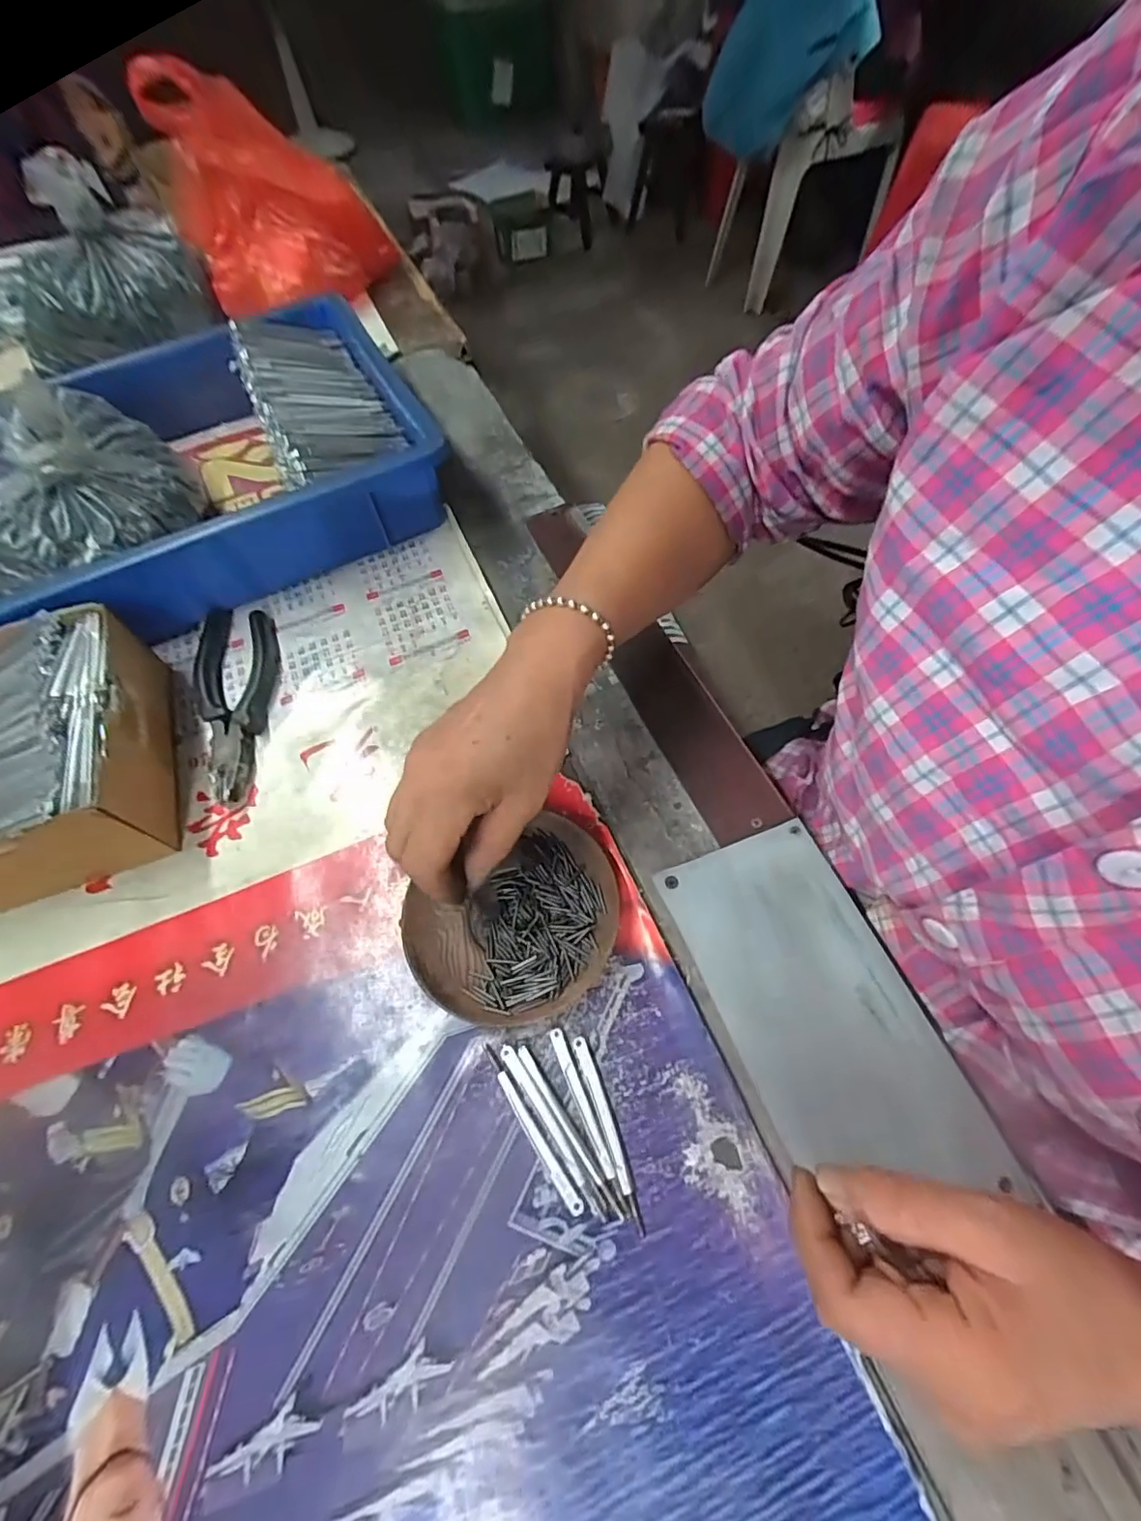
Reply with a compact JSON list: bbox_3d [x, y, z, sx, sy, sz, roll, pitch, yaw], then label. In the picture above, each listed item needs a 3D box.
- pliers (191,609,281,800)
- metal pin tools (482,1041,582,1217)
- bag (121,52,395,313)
[{"bbox_3d":[-0.248,-0.046,0.416,0.059,0.018,0.172,-11,62,-2],"label":"pliers"},{"bbox_3d":[-0.021,0.180,0.285,0.007,0.004,0.084,-34,65,-13],"label":"metal pin tools"},{"bbox_3d":[-0.309,-0.594,0.612,0.207,0.162,0.157,-19,62,-6],"label":"bag"}]

